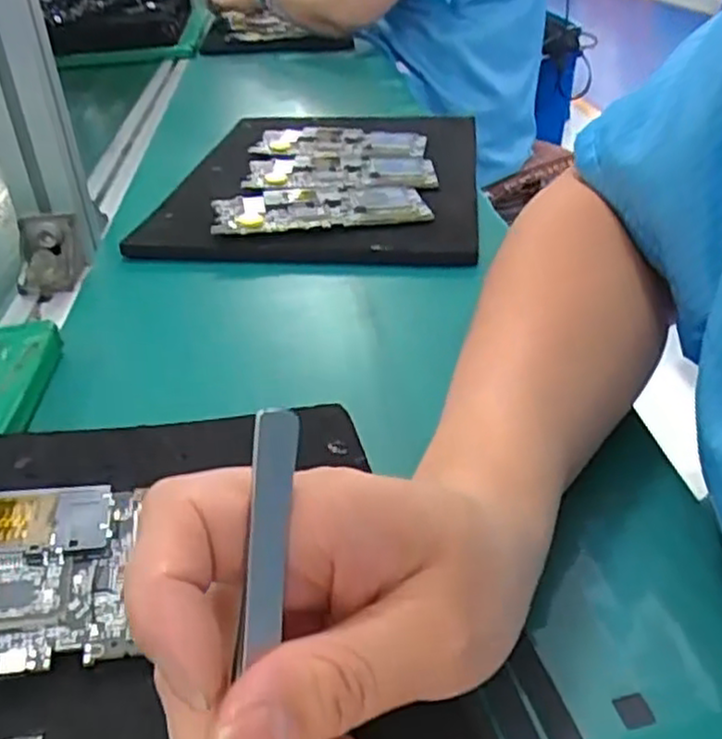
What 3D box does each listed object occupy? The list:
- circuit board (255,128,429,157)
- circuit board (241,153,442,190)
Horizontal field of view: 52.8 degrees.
[{"bbox_3d":[-0.020,-0.220,0.702,0.161,0.010,0.087,3,34,10],"label":"circuit board"},{"bbox_3d":[-0.017,-0.173,0.635,0.161,0.008,0.091,-1,33,4],"label":"circuit board"}]

